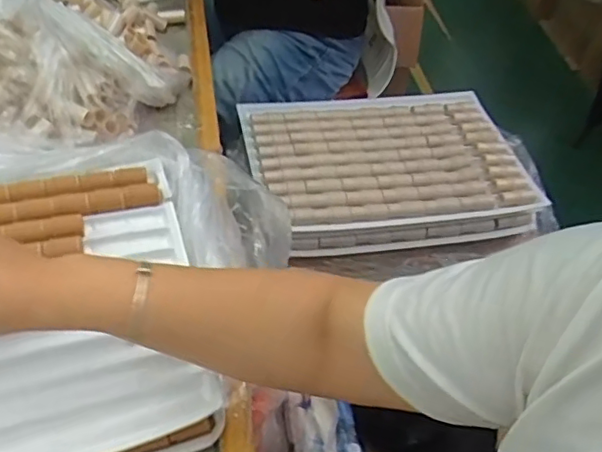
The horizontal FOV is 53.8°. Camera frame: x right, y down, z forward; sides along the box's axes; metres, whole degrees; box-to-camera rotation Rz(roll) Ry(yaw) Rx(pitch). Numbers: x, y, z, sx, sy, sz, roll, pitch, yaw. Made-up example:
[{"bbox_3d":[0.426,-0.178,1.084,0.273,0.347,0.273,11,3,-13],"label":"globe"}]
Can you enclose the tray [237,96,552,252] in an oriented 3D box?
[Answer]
[{"bbox_3d":[0.142,-0.107,1.022,0.441,0.078,0.319,-4,47,-9],"label":"tray"}]

